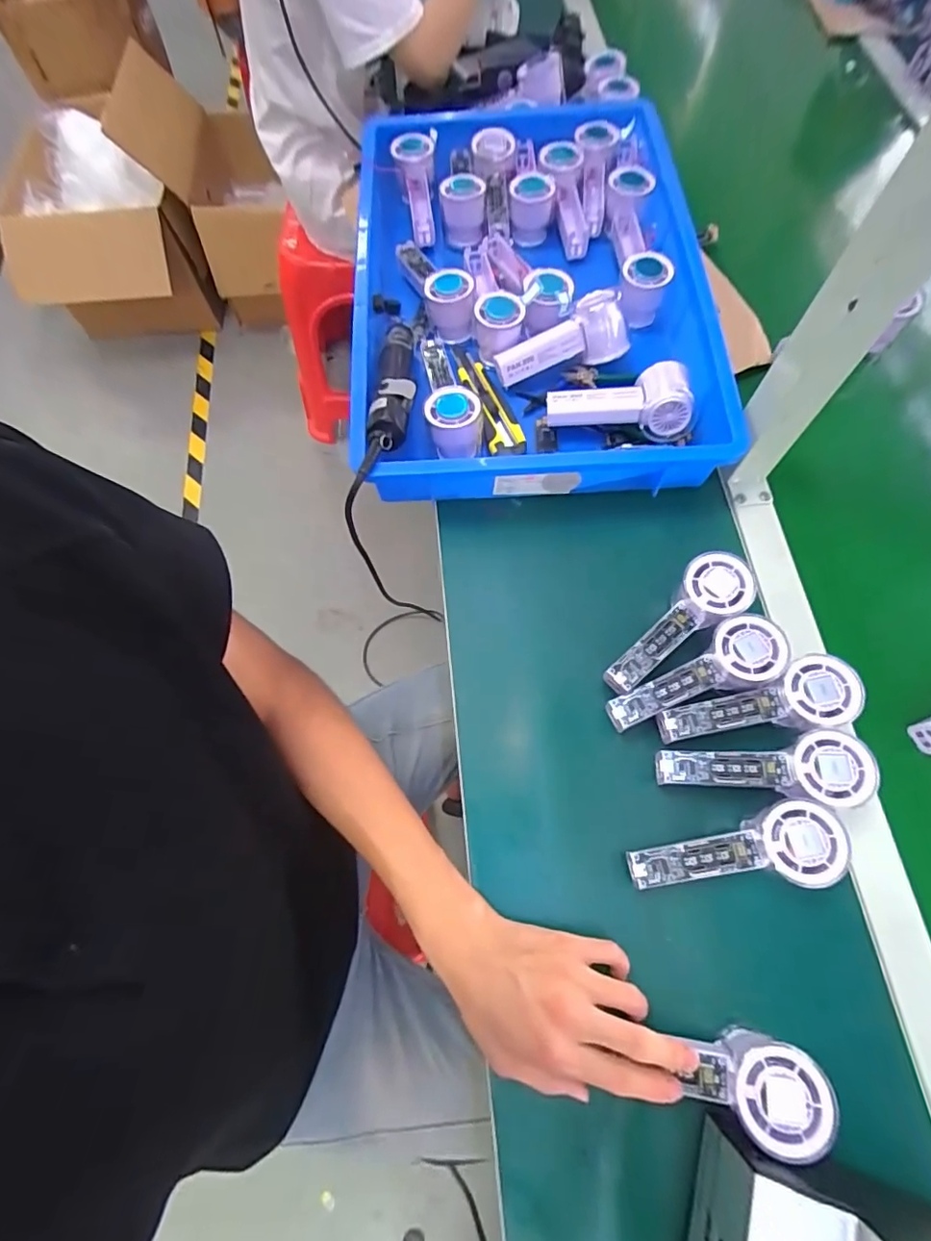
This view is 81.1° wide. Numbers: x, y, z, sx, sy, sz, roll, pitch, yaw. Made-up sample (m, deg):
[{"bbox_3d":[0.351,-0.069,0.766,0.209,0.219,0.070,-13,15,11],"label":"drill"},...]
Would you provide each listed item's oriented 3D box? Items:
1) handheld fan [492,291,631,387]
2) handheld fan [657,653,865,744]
[{"bbox_3d":[0.102,-0.301,0.590,0.143,0.057,0.053,-18,69,8],"label":"handheld fan"},{"bbox_3d":[0.233,0.069,0.438,0.153,0.028,0.051,-14,68,9],"label":"handheld fan"}]

